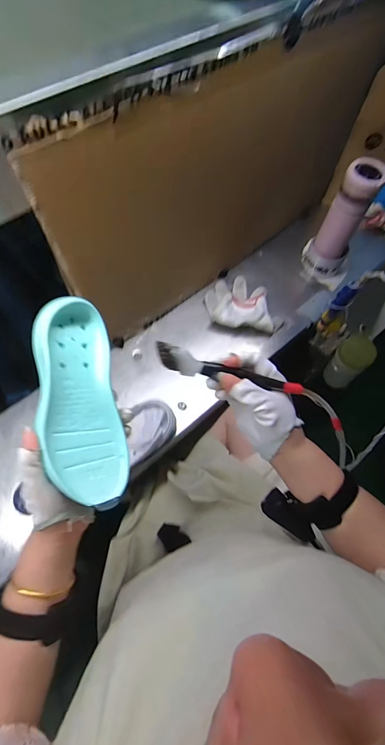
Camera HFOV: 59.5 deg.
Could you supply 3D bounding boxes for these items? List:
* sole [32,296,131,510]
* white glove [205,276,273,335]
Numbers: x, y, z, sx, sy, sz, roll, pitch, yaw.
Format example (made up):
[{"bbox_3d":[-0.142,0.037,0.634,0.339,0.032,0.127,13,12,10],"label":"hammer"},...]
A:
[{"bbox_3d":[-0.122,0.030,0.346,0.081,0.040,0.206,-7,83,-38],"label":"sole"},{"bbox_3d":[0.095,-0.138,0.697,0.125,0.041,0.129,-5,64,-5],"label":"white glove"}]

